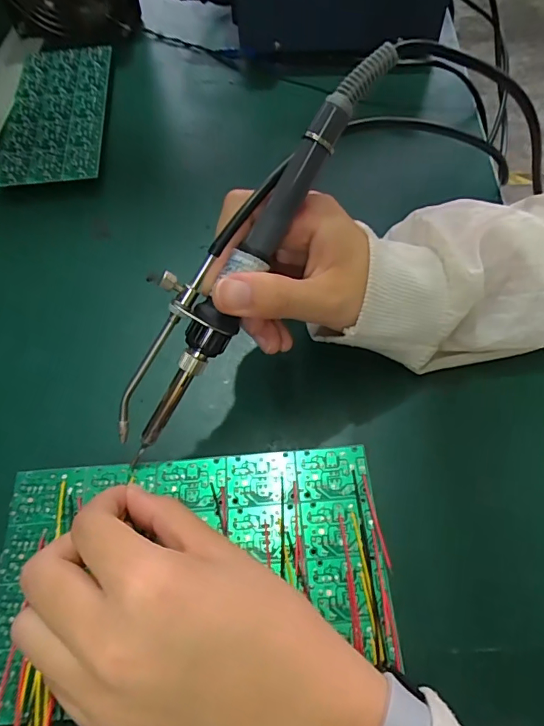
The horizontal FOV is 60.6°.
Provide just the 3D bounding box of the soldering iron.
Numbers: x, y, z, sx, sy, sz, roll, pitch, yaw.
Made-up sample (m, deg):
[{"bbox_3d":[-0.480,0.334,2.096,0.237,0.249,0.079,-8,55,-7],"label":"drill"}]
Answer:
[{"bbox_3d":[-0.016,-0.048,0.201,0.030,0.029,0.198,39,100,21],"label":"soldering iron"}]

